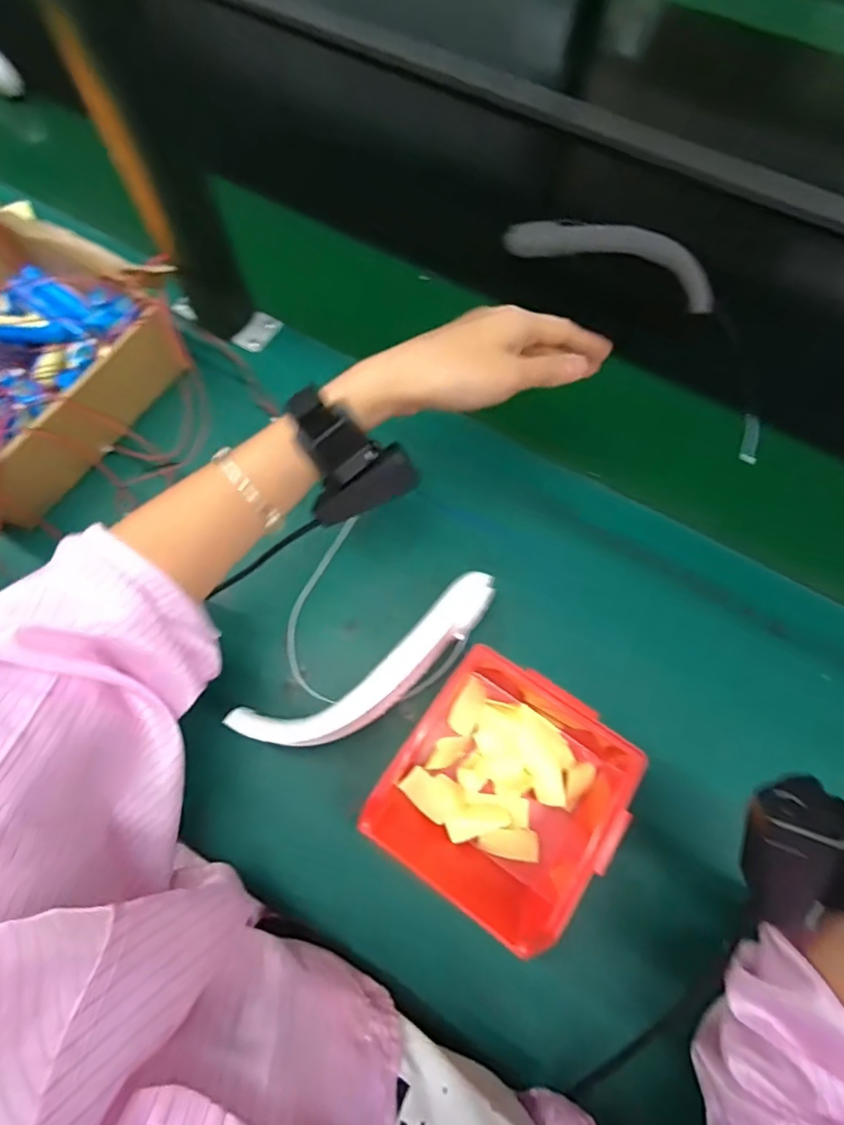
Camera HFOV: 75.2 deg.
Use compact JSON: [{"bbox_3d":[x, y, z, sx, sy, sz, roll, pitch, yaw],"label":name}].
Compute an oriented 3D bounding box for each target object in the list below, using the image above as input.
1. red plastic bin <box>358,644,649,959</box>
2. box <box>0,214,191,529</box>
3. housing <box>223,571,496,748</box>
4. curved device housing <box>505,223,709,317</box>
[{"bbox_3d":[0.050,0.141,0.345,0.129,0.060,0.135,35,74,12],"label":"red plastic bin"},{"bbox_3d":[-0.327,-0.163,0.450,0.224,0.074,0.221,32,74,12],"label":"box"},{"bbox_3d":[-0.029,0.075,0.378,0.197,0.042,0.047,-30,72,-10],"label":"housing"},{"bbox_3d":[0.178,-0.288,0.512,0.197,0.040,0.031,25,72,10],"label":"curved device housing"}]

